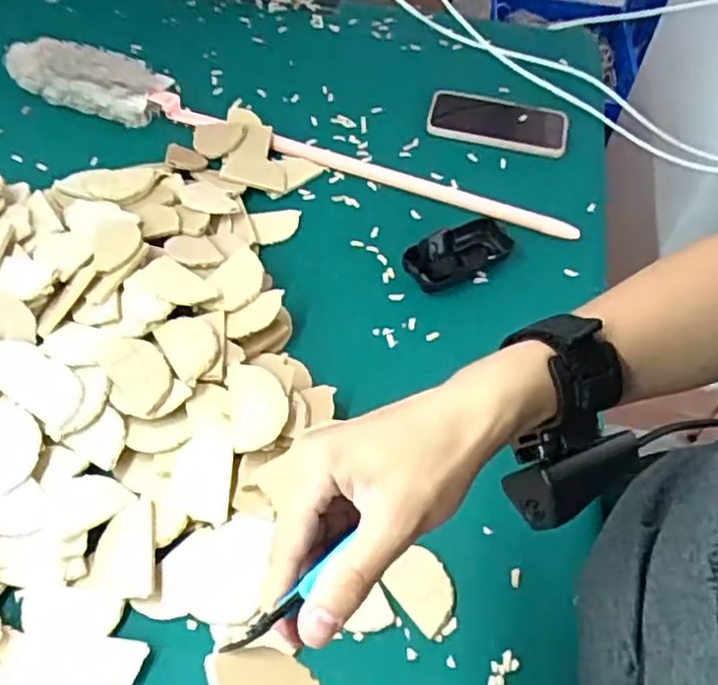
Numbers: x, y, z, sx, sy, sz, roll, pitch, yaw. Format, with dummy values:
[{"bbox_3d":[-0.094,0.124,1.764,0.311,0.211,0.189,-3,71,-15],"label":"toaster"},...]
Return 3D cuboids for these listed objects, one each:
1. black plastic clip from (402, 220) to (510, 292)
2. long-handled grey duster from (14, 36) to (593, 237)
[{"bbox_3d":[0.100,-0.090,0.659,0.111,0.029,0.048,-24,59,-17],"label":"black plastic clip"},{"bbox_3d":[-0.094,-0.227,0.726,0.678,0.055,0.085,22,56,12],"label":"long-handled grey duster"}]

